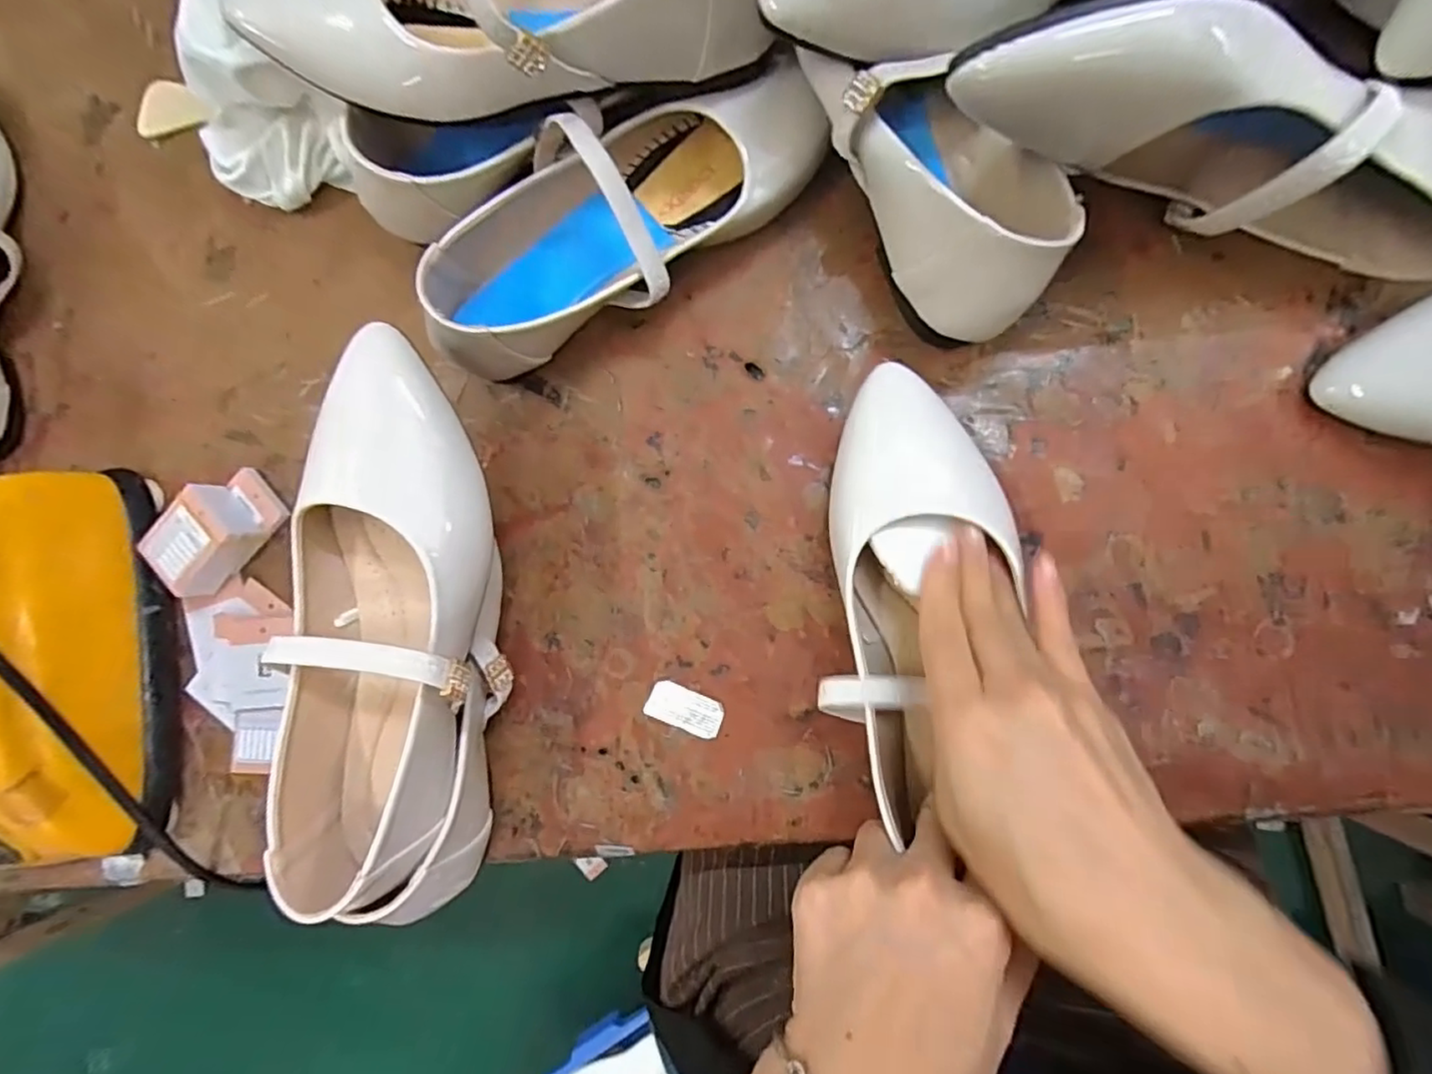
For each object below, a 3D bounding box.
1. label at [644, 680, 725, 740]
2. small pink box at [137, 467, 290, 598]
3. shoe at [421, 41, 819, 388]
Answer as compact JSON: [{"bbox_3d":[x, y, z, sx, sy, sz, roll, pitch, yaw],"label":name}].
[{"bbox_3d":[-0.016,0.089,0.330,0.039,0.004,0.020,19,89,9],"label":"label"},{"bbox_3d":[-0.282,-0.001,0.358,0.065,0.032,0.039,-45,82,3],"label":"small pink box"},{"bbox_3d":[-0.046,-0.164,0.319,0.212,0.063,0.094,-30,83,5],"label":"shoe"}]

